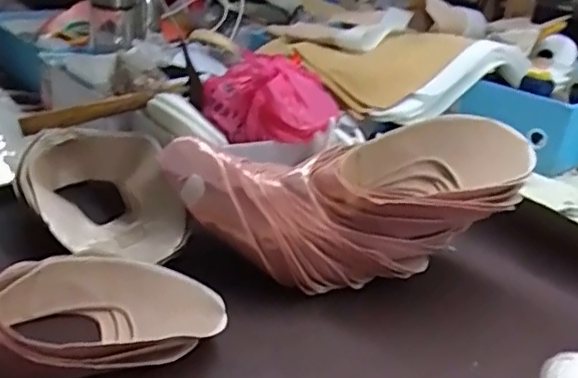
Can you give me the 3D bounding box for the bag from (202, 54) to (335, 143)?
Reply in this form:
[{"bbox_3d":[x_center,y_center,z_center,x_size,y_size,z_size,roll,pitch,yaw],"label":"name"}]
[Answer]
[{"bbox_3d":[-0.027,-0.122,0.812,0.177,0.081,0.132,4,25,-2],"label":"bag"}]

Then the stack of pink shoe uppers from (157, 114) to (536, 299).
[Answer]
[{"bbox_3d":[0.056,0.016,0.633,0.372,0.144,0.113,1,25,-7],"label":"stack of pink shoe uppers"}]

